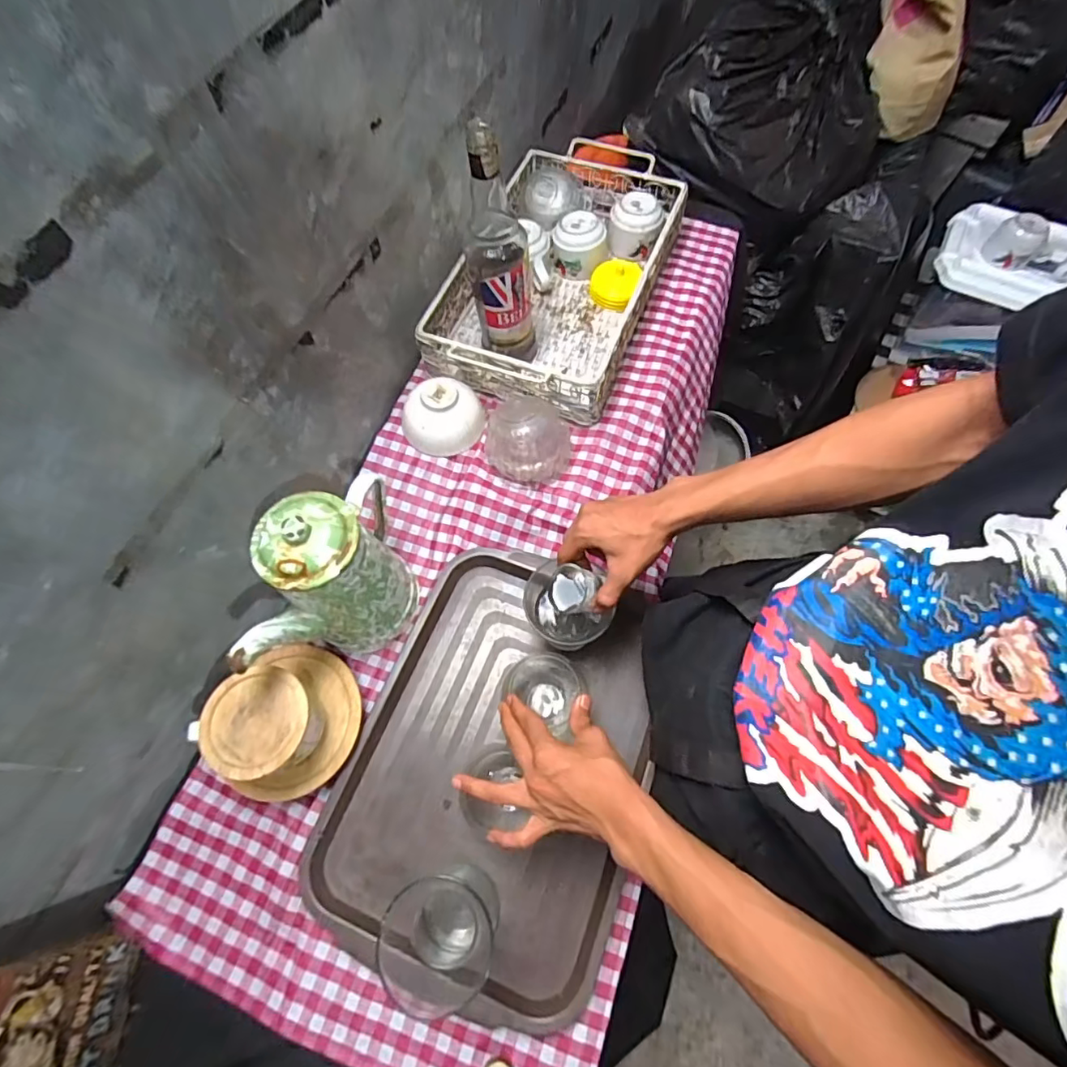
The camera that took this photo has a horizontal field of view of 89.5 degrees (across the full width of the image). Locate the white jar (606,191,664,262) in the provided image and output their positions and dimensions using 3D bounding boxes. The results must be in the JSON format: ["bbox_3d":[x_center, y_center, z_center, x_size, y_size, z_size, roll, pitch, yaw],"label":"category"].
[{"bbox_3d":[0.153,-0.462,0.813,0.073,0.066,0.069,-1,65,1],"label":"white jar"}]

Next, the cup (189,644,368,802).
[{"bbox_3d":[-0.247,0.191,0.550,0.119,0.109,0.138,29,69,14],"label":"cup"}]

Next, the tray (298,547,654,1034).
[{"bbox_3d":[-0.034,0.233,0.584,0.300,0.021,0.416,18,67,9],"label":"tray"}]

